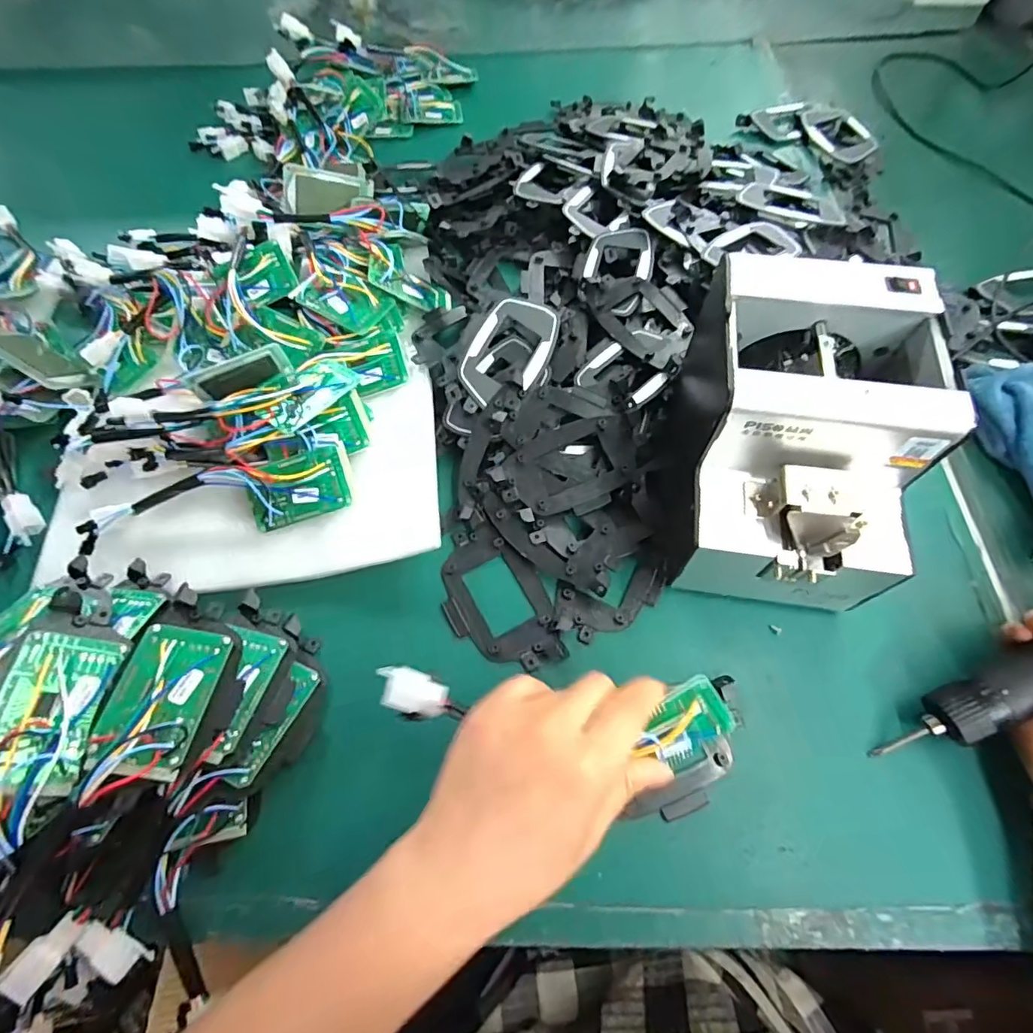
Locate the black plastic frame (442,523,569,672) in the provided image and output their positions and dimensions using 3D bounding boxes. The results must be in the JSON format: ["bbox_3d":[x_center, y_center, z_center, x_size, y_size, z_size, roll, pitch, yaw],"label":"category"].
[{"bbox_3d":[-0.015,0.059,0.382,0.070,0.006,0.113,-21,64,-9],"label":"black plastic frame"}]

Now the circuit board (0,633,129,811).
[{"bbox_3d":[-0.254,0.108,0.287,0.047,0.007,0.086,19,52,-29],"label":"circuit board"}]

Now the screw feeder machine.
[{"bbox_3d":[0.177,-0.049,0.352,0.130,0.144,0.176,7,63,5],"label":"screw feeder machine"}]

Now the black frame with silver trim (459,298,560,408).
[{"bbox_3d":[-0.006,-0.133,0.429,0.065,0.013,0.097,33,81,-8],"label":"black frame with silver trim"}]

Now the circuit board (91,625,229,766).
[{"bbox_3d":[-0.203,0.102,0.304,0.050,0.011,0.076,13,53,-11],"label":"circuit board"}]

